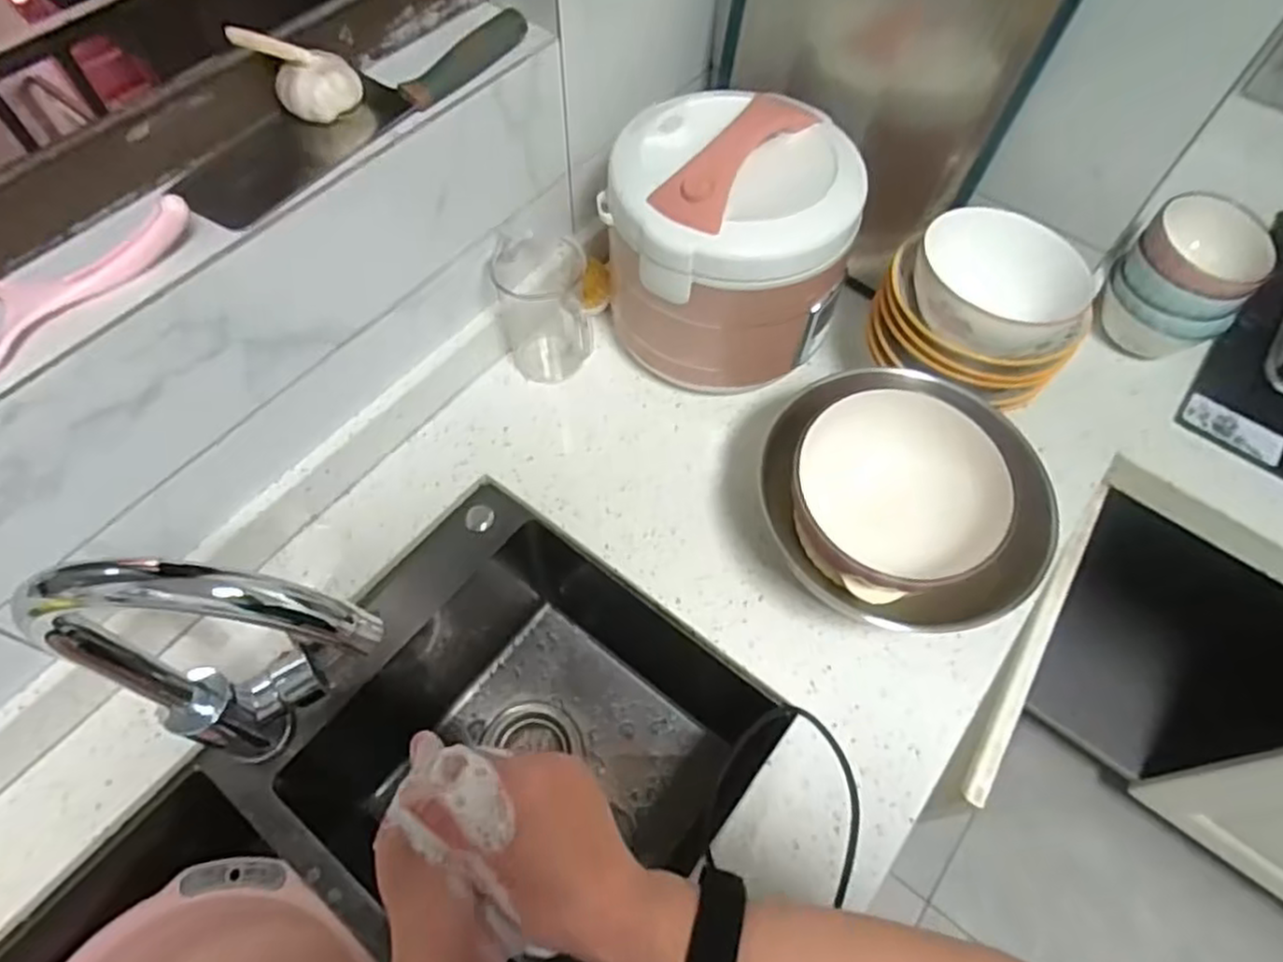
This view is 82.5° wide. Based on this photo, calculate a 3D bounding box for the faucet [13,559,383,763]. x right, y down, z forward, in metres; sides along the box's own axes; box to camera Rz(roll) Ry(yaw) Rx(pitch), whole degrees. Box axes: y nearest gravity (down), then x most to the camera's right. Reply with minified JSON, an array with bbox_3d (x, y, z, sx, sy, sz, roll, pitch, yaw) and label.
[{"bbox_3d":[-0.235,0.131,0.470,0.177,0.296,0.065,9,60,4],"label":"faucet"}]

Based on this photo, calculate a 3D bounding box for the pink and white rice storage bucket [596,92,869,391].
[{"bbox_3d":[0.076,-0.227,0.721,0.210,0.240,0.191,1,60,-1],"label":"pink and white rice storage bucket"}]

